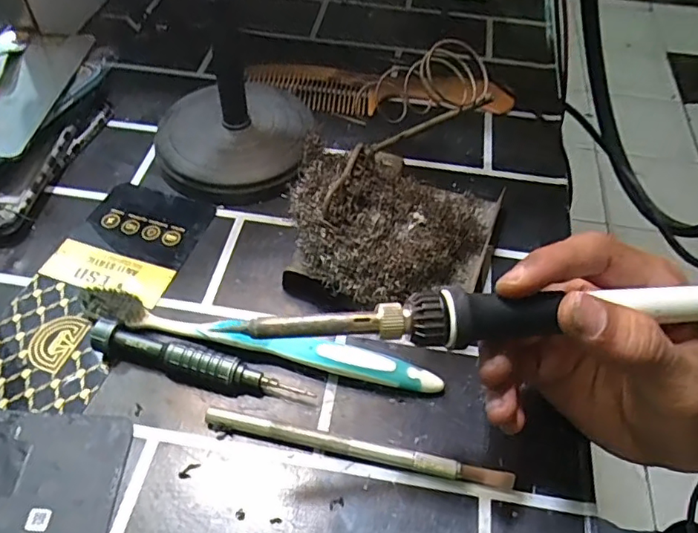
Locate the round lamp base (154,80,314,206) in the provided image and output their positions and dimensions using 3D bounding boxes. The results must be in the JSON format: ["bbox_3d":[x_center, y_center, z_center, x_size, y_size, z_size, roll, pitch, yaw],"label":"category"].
[{"bbox_3d":[-0.075,-0.083,0.365,0.093,0.032,0.093,1,51,-1],"label":"round lamp base"}]

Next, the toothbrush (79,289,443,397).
[{"bbox_3d":[-0.046,0.037,0.279,0.184,0.018,0.013,11,51,6],"label":"toothbrush"}]

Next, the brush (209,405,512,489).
[{"bbox_3d":[0.003,0.082,0.251,0.139,0.007,0.008,10,51,6],"label":"brush"}]

